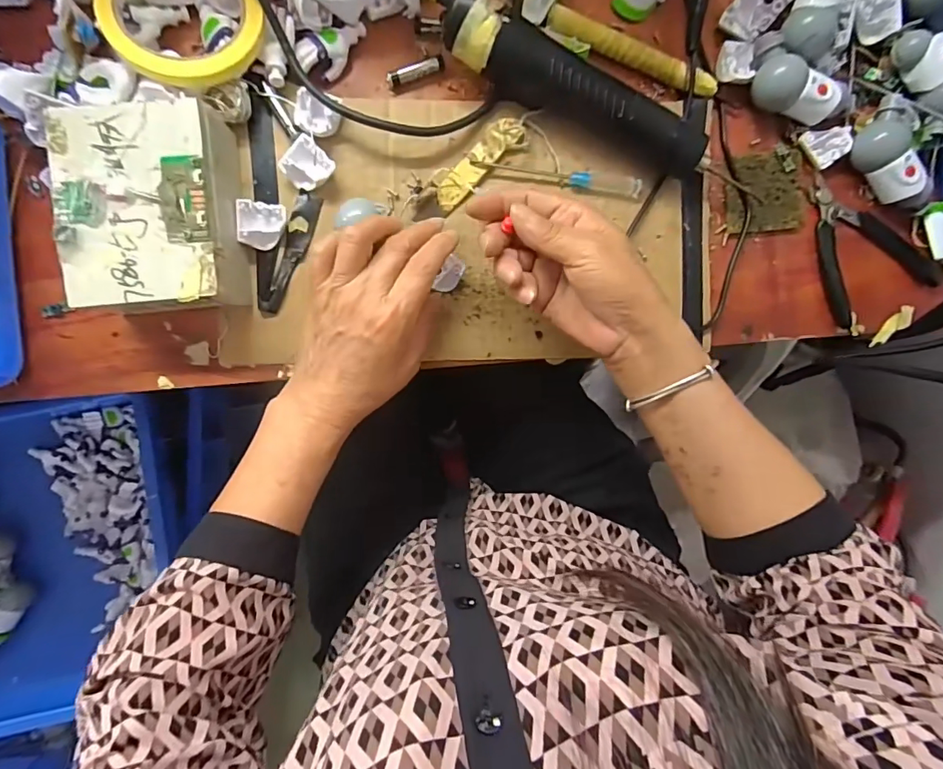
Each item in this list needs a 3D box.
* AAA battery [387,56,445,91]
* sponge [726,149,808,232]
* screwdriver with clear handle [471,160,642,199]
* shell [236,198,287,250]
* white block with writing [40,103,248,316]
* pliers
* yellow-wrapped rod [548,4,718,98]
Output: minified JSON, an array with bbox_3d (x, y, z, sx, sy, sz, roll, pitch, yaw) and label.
[{"bbox_3d":[-0.040,-0.227,0.354,0.043,0.008,0.011,-25,93,-4],"label":"AAA battery"},{"bbox_3d":[0.228,-0.149,0.375,0.063,0.004,0.058,-4,91,-5],"label":"sponge"},{"bbox_3d":[0.065,-0.157,0.360,0.125,0.010,0.014,9,90,-5],"label":"screwdriver with clear handle"},{"bbox_3d":[-0.146,-0.112,0.343,0.030,0.016,0.030,1,91,-5],"label":"shell"},{"bbox_3d":[-0.205,-0.111,0.320,0.097,0.055,0.122,-4,91,-5],"label":"white block with writing"},{"bbox_3d":[0.304,-0.108,0.381,0.082,0.010,0.105,-29,93,-4],"label":"pliers"},{"bbox_3d":[0.118,-0.242,0.356,0.132,0.009,0.015,22,89,-5],"label":"yellow-wrapped rod"}]

